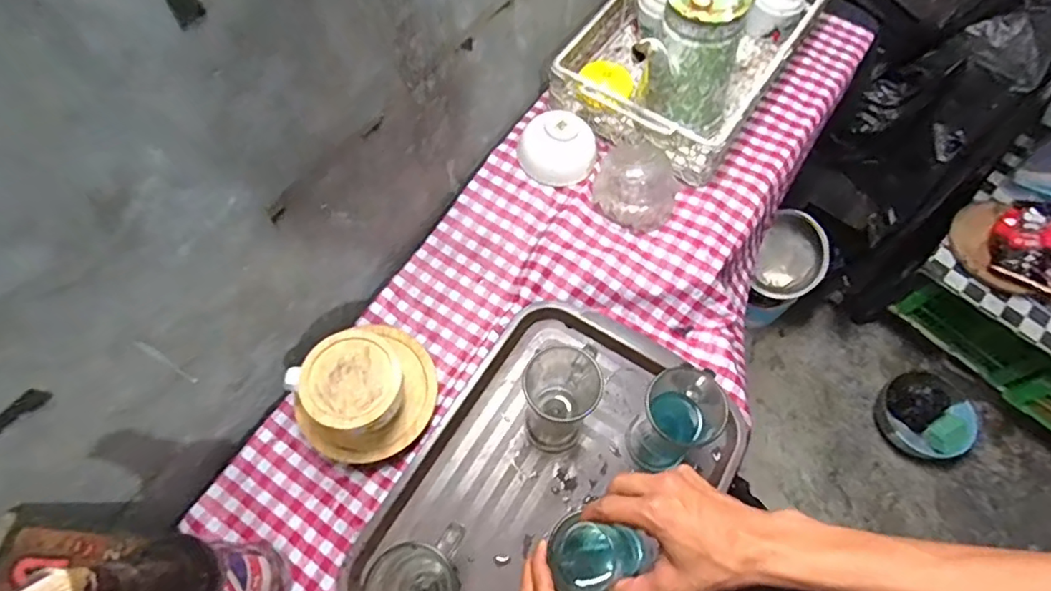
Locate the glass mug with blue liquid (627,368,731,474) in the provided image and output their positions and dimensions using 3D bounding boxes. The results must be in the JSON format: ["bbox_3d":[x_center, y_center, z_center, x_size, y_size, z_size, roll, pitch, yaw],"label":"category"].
[{"bbox_3d":[0.157,0.129,0.590,0.069,0.125,0.086,20,65,8],"label":"glass mug with blue liquid"}]

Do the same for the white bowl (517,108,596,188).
[{"bbox_3d":[0.042,-0.198,0.749,0.102,0.060,0.085,7,64,2],"label":"white bowl"}]

